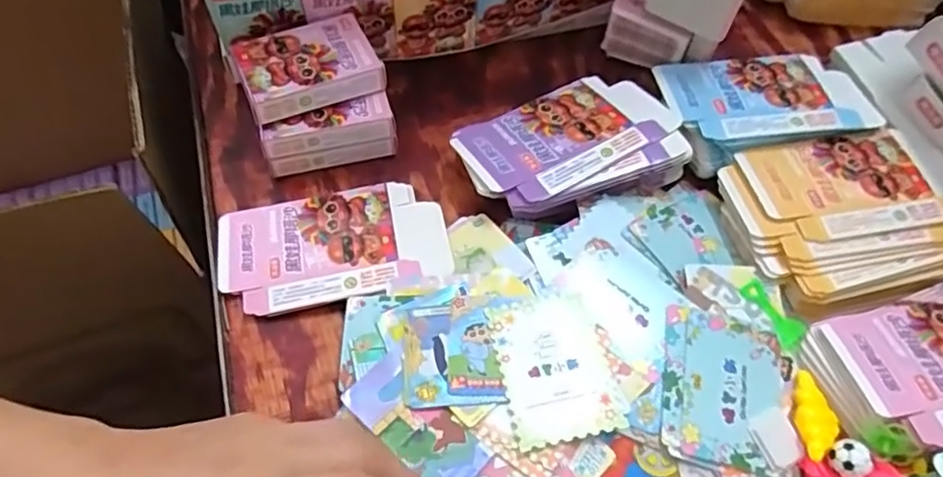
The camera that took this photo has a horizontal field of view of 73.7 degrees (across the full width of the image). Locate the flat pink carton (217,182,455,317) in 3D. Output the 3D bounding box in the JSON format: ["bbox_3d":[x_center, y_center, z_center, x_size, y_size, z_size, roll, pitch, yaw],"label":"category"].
[{"bbox_3d":[-0.094,0.003,0.425,0.150,0.004,0.083,-11,61,-8],"label":"flat pink carton"}]

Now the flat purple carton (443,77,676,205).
[{"bbox_3d":[0.065,-0.077,0.453,0.147,0.008,0.089,-28,59,-16],"label":"flat purple carton"}]

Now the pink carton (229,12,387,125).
[{"bbox_3d":[-0.115,-0.122,0.446,0.093,0.021,0.065,-21,62,-13],"label":"pink carton"}]

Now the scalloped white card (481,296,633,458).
[{"bbox_3d":[0.049,0.076,0.373,0.064,0.010,0.087,-10,61,-7],"label":"scalloped white card"}]

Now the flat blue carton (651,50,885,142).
[{"bbox_3d":[0.225,-0.109,0.471,0.154,0.009,0.085,-6,60,-5],"label":"flat blue carton"}]

